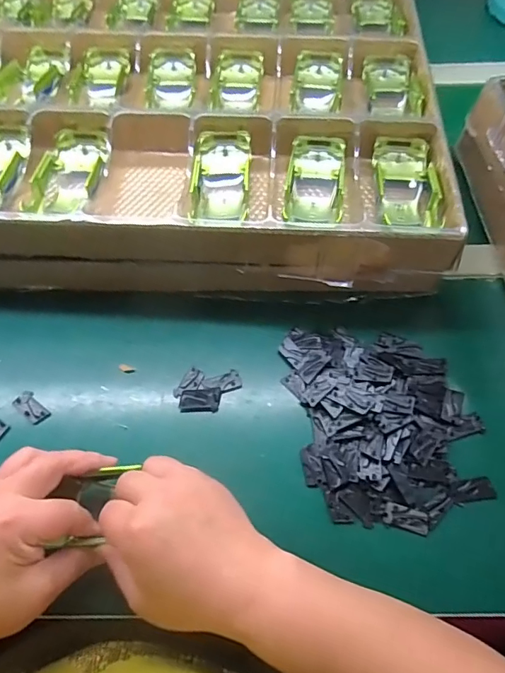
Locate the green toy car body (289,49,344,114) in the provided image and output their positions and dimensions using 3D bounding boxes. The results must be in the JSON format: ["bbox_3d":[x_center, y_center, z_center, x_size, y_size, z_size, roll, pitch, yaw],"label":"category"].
[{"bbox_3d":[0.074,-0.288,0.540,0.054,0.023,0.098,6,58,5],"label":"green toy car body"}]

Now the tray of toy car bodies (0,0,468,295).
[{"bbox_3d":[-0.185,-0.265,0.558,0.649,0.114,0.466,3,58,3],"label":"tray of toy car bodies"}]

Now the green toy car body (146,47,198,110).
[{"bbox_3d":[-0.093,-0.300,0.552,0.054,0.033,0.077,-3,58,0],"label":"green toy car body"}]

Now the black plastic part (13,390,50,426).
[{"bbox_3d":[-0.201,0.065,0.430,0.034,0.005,0.018,39,67,22],"label":"black plastic part"}]

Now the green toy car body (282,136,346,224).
[{"bbox_3d":[0.062,-0.156,0.468,0.055,0.031,0.098,4,58,4],"label":"green toy car body"}]

